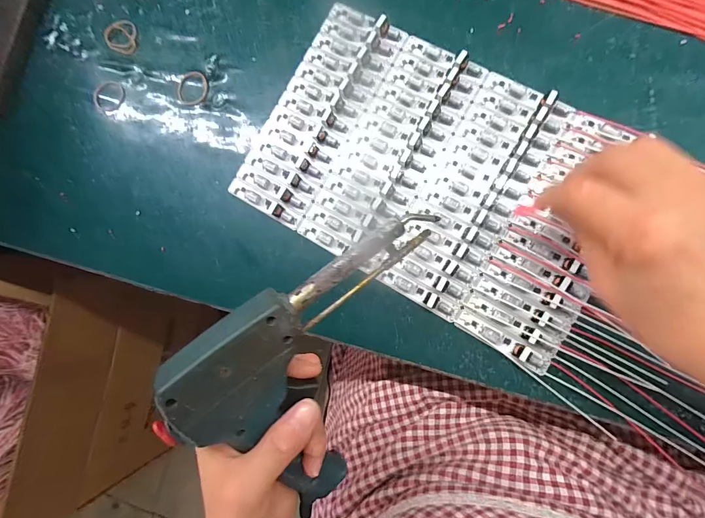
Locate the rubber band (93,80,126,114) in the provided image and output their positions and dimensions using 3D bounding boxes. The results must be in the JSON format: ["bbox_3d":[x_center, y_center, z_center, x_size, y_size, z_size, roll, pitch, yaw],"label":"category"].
[{"bbox_3d":[-0.238,-0.159,0.359,0.038,0.004,0.032,26,91,10],"label":"rubber band"}]

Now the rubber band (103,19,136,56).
[{"bbox_3d":[-0.229,-0.221,0.362,0.039,0.004,0.032,27,91,10],"label":"rubber band"}]

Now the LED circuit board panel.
[{"bbox_3d":[0.062,-0.072,0.297,0.292,0.015,0.191,31,92,10],"label":"LED circuit board panel"}]

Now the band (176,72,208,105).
[{"bbox_3d":[-0.150,-0.159,0.341,0.031,0.004,0.032,-1,86,9],"label":"band"}]

